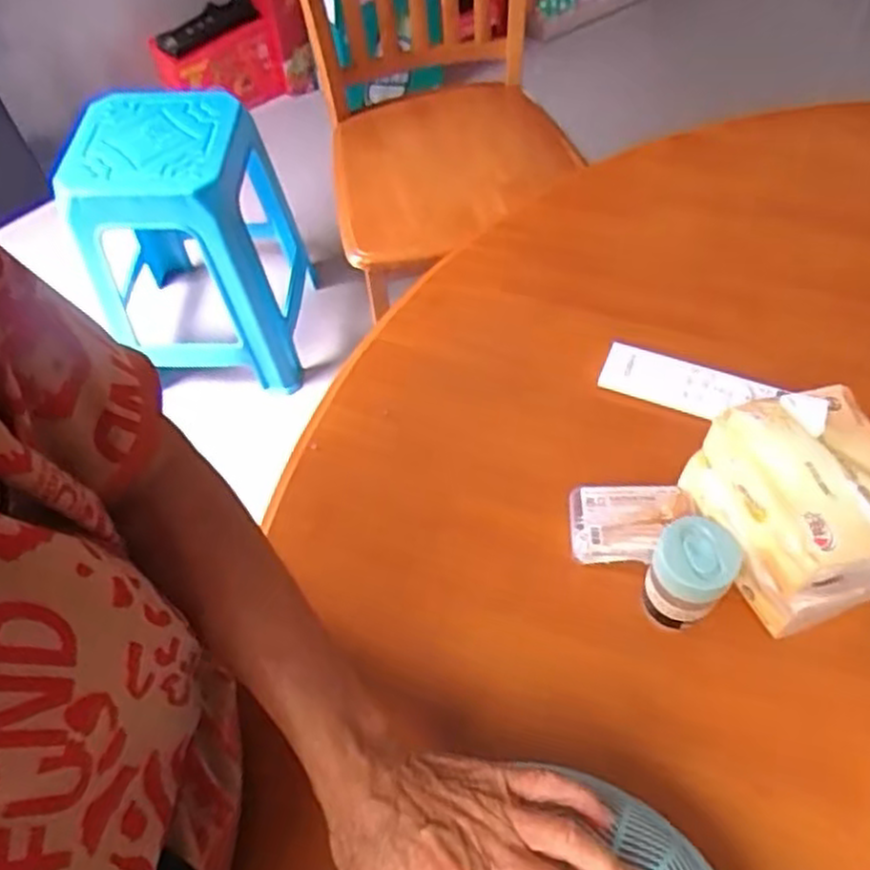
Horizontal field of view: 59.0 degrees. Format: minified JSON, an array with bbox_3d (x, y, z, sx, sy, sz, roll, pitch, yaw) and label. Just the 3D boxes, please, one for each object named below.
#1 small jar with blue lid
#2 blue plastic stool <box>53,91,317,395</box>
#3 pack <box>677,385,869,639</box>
[{"bbox_3d":[0.158,0.091,0.490,0.046,0.083,0.042,-1,56,1],"label":"small jar with blue lid"},{"bbox_3d":[-0.451,-0.367,1.479,0.335,0.455,0.362,-1,56,3],"label":"blue plastic stool"},{"bbox_3d":[0.239,0.048,0.506,0.103,0.097,0.133,-19,57,-8],"label":"pack"}]

